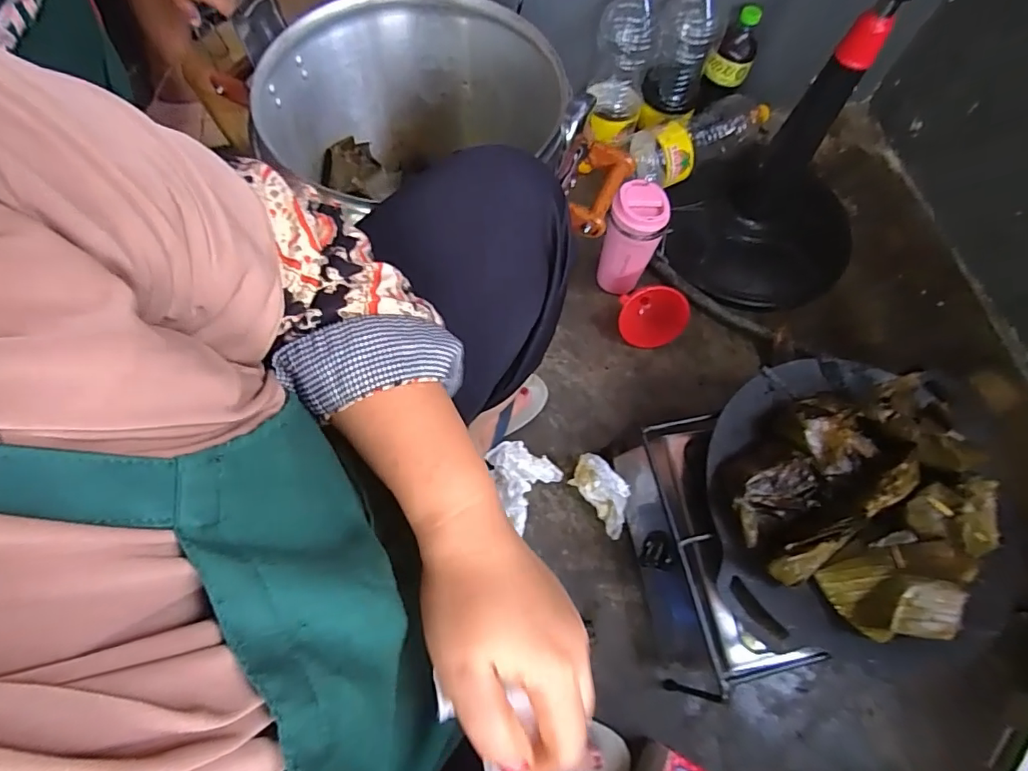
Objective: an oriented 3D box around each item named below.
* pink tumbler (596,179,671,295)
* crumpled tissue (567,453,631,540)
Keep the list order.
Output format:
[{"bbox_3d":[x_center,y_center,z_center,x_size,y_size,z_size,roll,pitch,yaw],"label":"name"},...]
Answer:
[{"bbox_3d":[0.184,-0.228,0.803,0.081,0.168,0.087,1,66,-2],"label":"pink tumbler"},{"bbox_3d":[0.126,0.152,0.710,0.044,0.079,0.110,-34,72,-15],"label":"crumpled tissue"}]

